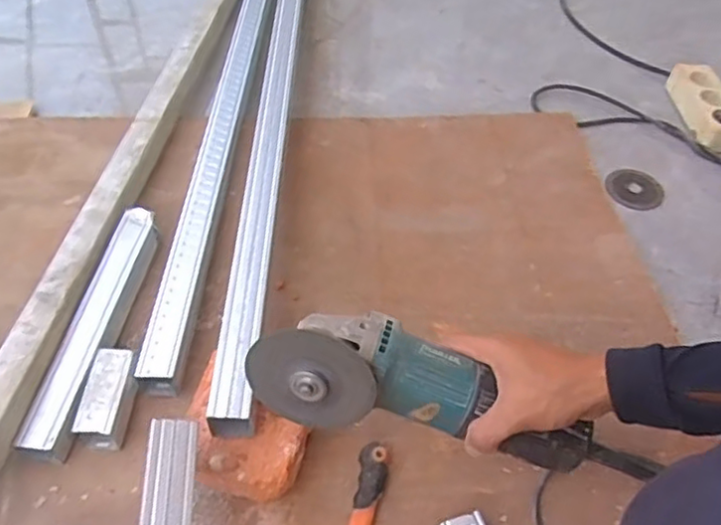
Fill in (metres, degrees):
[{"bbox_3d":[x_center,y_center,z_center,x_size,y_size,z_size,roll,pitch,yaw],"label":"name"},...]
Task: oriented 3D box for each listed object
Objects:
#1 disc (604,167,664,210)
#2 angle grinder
[{"bbox_3d":[0.362,-0.097,0.855,0.075,0.004,0.073,1,49,-1],"label":"disc"},{"bbox_3d":[0.047,0.095,0.514,0.259,0.075,0.078,16,49,-4],"label":"angle grinder"}]

